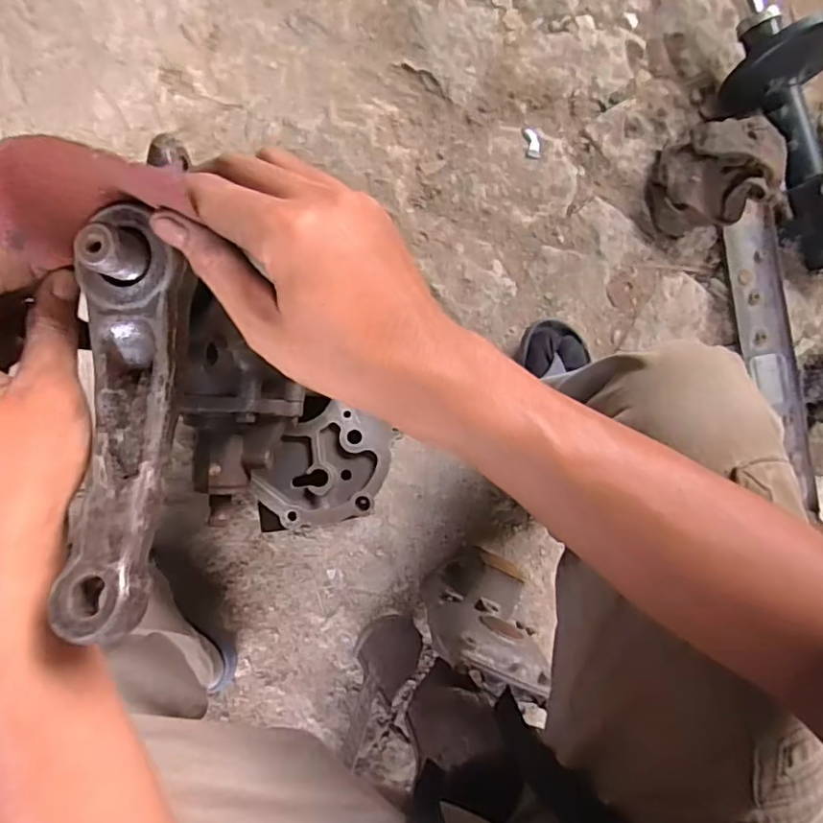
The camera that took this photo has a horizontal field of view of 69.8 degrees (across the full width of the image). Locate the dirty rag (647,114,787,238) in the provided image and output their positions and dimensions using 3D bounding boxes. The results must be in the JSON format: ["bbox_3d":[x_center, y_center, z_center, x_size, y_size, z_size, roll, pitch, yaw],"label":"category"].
[{"bbox_3d":[0.416,-0.326,0.824,0.147,0.111,0.140,-35,89,-9],"label":"dirty rag"}]

